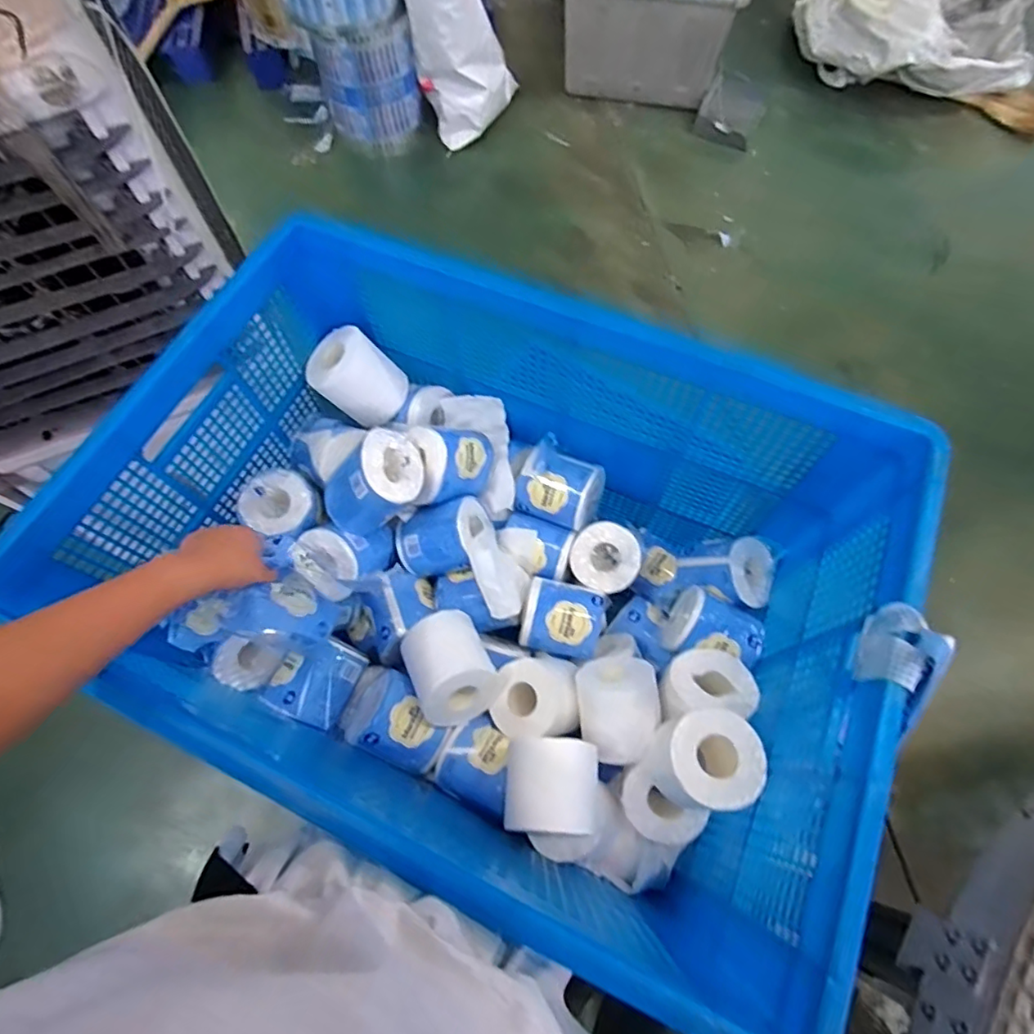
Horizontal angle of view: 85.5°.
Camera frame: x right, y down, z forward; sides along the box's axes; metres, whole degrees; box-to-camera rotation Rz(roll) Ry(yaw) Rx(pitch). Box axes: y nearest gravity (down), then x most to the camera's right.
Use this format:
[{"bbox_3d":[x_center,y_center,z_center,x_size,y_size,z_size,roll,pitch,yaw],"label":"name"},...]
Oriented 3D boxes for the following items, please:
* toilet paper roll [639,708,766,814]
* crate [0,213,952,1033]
[{"bbox_3d":[0.217,0.282,0.652,0.100,0.121,0.098,-1,64,2],"label":"toilet paper roll"},{"bbox_3d":[-0.035,0.078,0.705,0.784,0.391,0.592,24,68,13],"label":"crate"}]

